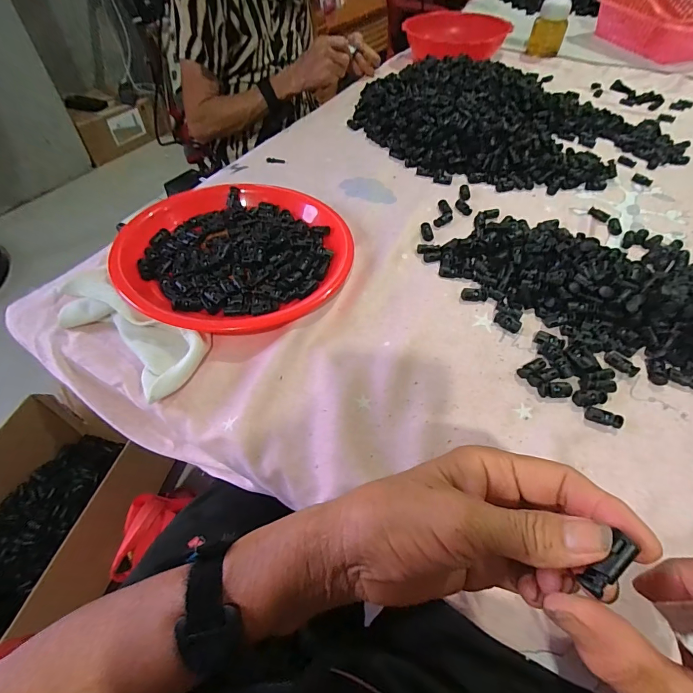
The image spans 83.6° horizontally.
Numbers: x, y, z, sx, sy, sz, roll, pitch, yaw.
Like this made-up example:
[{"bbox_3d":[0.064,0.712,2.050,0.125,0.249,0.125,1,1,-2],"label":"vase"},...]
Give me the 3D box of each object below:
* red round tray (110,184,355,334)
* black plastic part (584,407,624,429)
[{"bbox_3d":[-0.126,-0.115,0.451,0.246,0.038,0.246,0,52,0],"label":"red round tray"},{"bbox_3d":[0.227,0.062,0.341,0.030,0.008,0.011,20,54,15],"label":"black plastic part"}]

